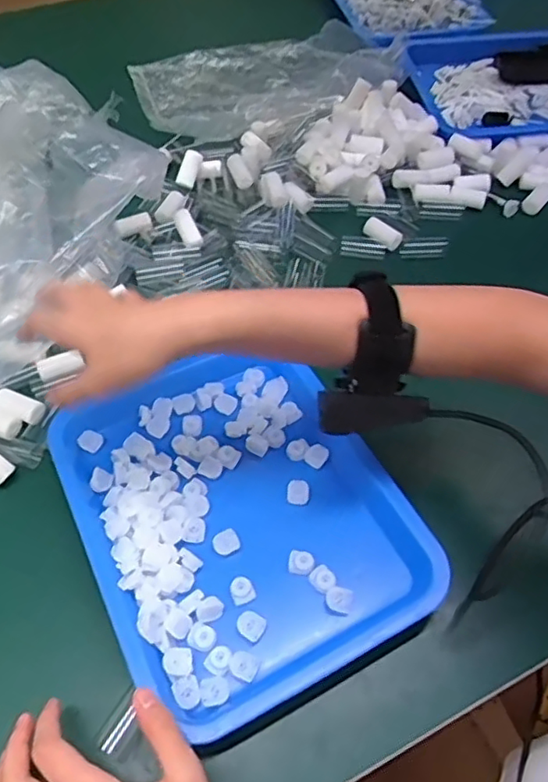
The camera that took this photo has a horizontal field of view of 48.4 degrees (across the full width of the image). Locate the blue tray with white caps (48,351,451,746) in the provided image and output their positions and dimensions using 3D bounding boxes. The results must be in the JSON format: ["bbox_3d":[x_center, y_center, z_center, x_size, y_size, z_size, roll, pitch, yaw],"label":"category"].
[{"bbox_3d":[-0.031,0.085,0.473,0.222,0.025,0.276,-23,57,-16],"label":"blue tray with white caps"}]

